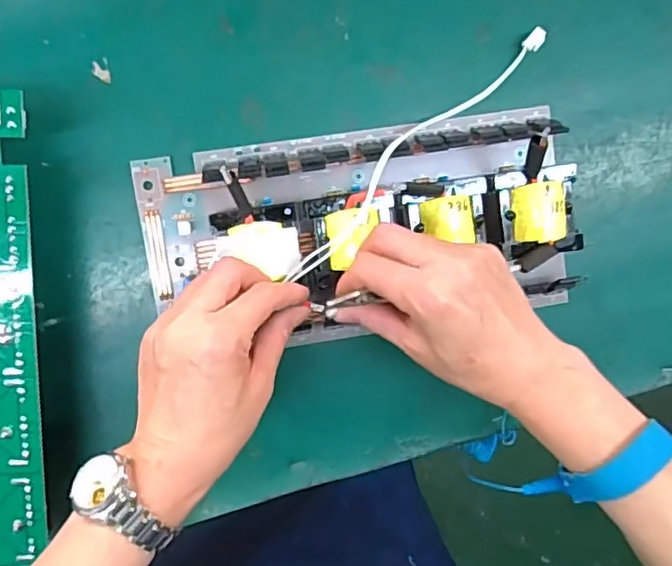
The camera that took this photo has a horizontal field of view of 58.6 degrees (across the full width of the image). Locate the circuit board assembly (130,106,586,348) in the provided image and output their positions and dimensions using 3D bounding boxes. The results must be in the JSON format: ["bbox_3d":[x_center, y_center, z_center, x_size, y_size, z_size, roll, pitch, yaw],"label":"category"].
[{"bbox_3d":[0.016,-0.040,0.393,0.289,0.067,0.130,-5,95,-1],"label":"circuit board assembly"}]

